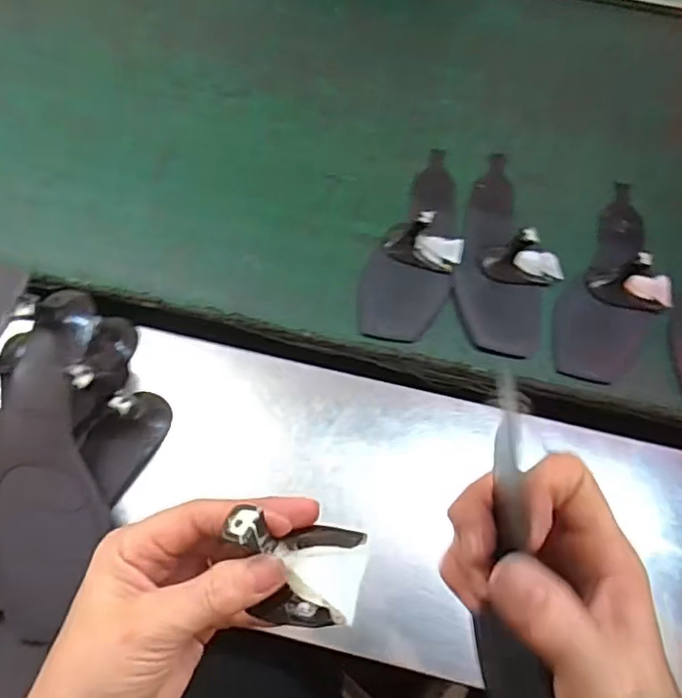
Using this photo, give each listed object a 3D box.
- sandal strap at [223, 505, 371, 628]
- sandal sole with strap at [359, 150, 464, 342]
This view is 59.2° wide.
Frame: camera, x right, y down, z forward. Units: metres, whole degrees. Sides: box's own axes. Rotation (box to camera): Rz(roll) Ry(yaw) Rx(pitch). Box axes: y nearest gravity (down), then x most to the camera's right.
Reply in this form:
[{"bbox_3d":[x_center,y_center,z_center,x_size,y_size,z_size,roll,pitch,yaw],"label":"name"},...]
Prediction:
[{"bbox_3d":[-0.018,0.095,0.257,0.058,0.027,0.042,4,59,0],"label":"sandal strap"},{"bbox_3d":[0.074,-0.114,0.552,0.085,0.043,0.229,17,60,7],"label":"sandal sole with strap"}]

